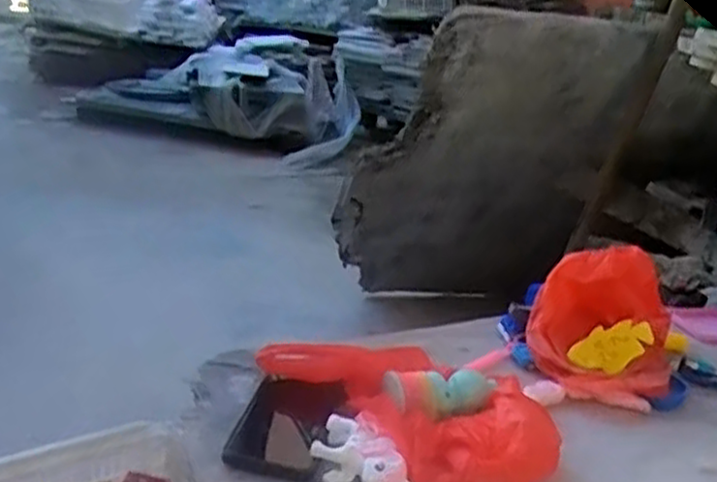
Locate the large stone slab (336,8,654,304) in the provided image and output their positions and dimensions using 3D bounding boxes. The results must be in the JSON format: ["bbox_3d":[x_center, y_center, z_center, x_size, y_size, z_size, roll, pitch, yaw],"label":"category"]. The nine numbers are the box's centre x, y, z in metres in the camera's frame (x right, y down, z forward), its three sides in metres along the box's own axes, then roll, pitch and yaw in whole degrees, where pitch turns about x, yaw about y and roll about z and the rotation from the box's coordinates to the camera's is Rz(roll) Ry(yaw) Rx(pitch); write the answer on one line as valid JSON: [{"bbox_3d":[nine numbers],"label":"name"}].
[{"bbox_3d":[0.240,-0.126,1.635,0.536,0.959,0.057,-10,54,-9],"label":"large stone slab"}]

